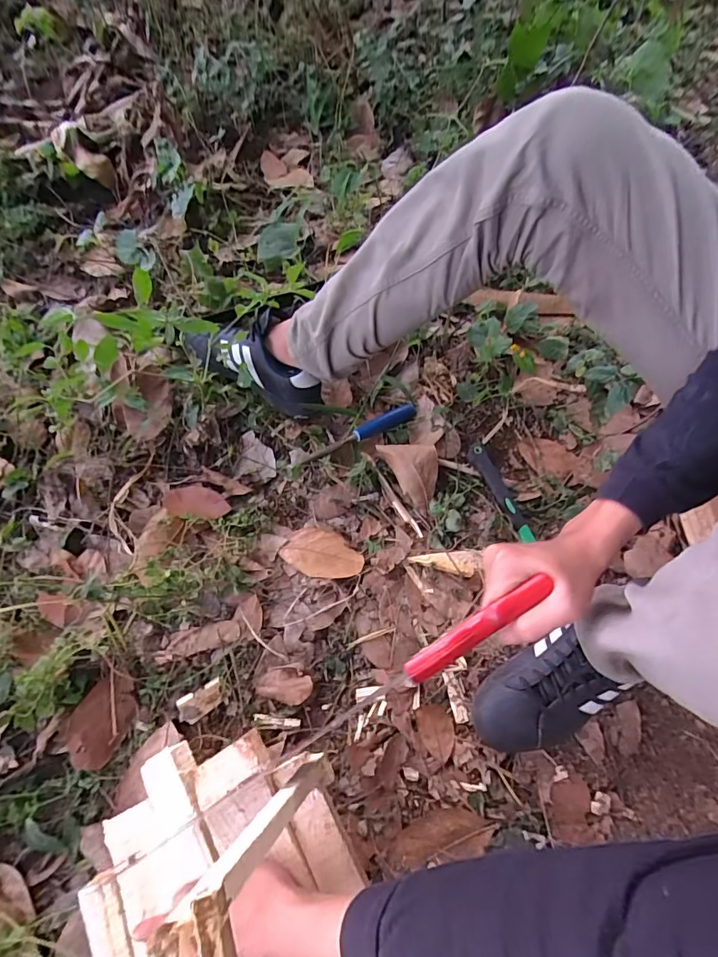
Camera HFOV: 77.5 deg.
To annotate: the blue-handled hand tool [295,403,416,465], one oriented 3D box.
[{"bbox_3d":[0.001,-0.065,0.702,0.208,0.028,0.029,-33,66,-13],"label":"blue-handled hand tool"}]

